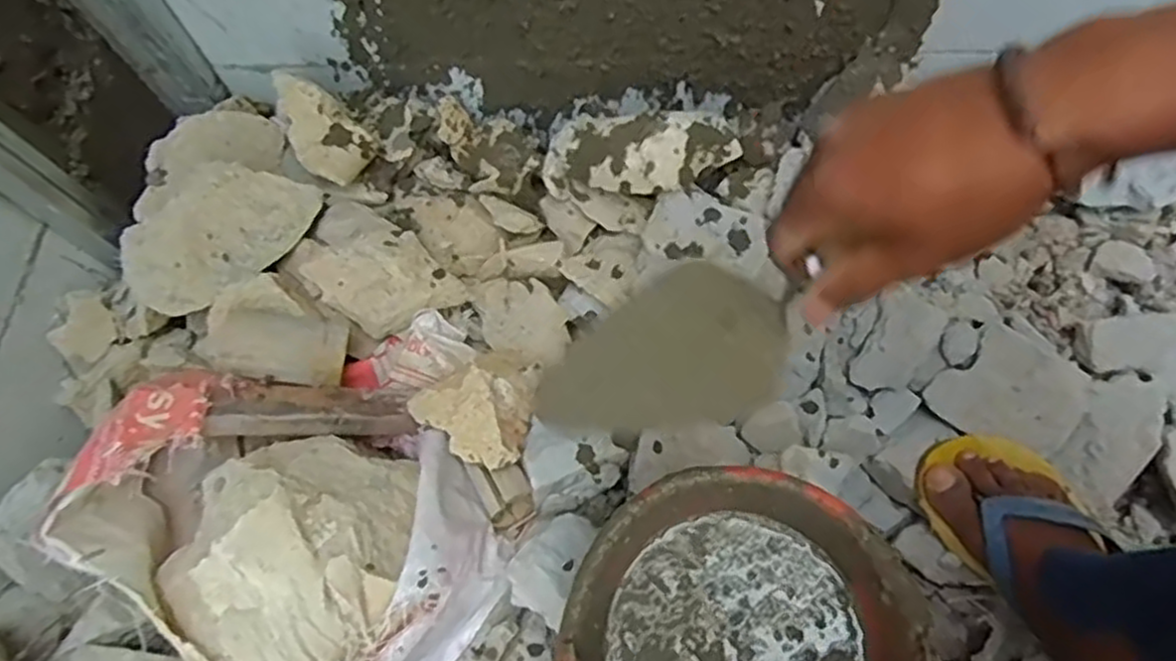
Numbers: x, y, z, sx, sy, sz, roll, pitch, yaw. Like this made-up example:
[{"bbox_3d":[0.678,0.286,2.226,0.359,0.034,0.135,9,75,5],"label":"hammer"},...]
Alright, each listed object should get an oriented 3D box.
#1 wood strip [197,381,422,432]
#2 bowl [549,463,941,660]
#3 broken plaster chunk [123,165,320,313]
[{"bbox_3d":[-0.256,0.072,0.703,0.175,0.024,0.050,5,65,-25],"label":"wood strip"},{"bbox_3d":[0.099,0.212,0.505,0.218,0.074,0.225,-1,68,3],"label":"bowl"},{"bbox_3d":[-0.368,-0.099,0.749,0.109,0.031,0.187,47,73,-17],"label":"broken plaster chunk"}]

